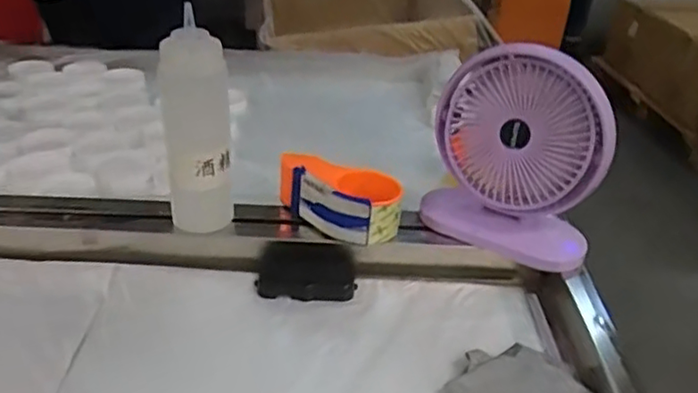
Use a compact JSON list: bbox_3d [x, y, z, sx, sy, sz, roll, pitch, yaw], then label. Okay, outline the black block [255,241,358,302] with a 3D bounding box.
[{"bbox_3d":[-0.048,0.084,0.747,0.107,0.028,0.077,0,31,-3],"label":"black block"}]

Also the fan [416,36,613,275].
[{"bbox_3d":[0.180,-0.043,0.731,0.196,0.216,0.075,25,37,29],"label":"fan"}]

